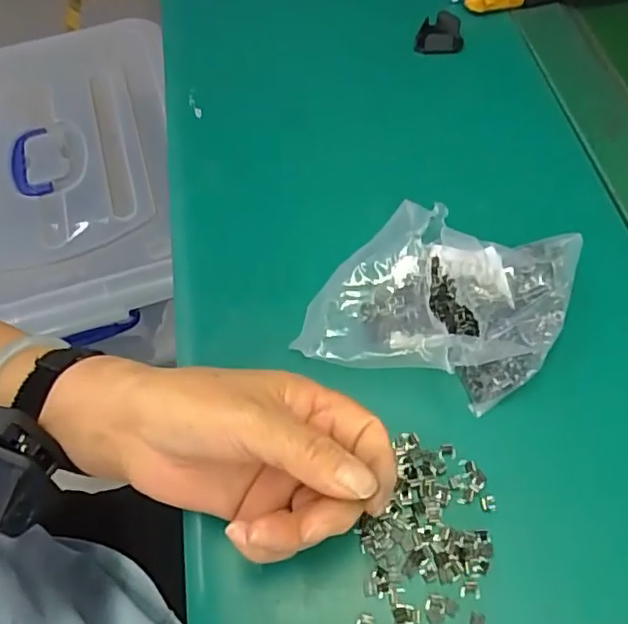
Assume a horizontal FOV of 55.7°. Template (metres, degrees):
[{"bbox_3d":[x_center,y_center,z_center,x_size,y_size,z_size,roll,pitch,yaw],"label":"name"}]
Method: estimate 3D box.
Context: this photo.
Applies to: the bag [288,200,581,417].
[{"bbox_3d":[0.075,-0.013,0.349,0.140,0.043,0.116,15,61,12],"label":"bag"}]

